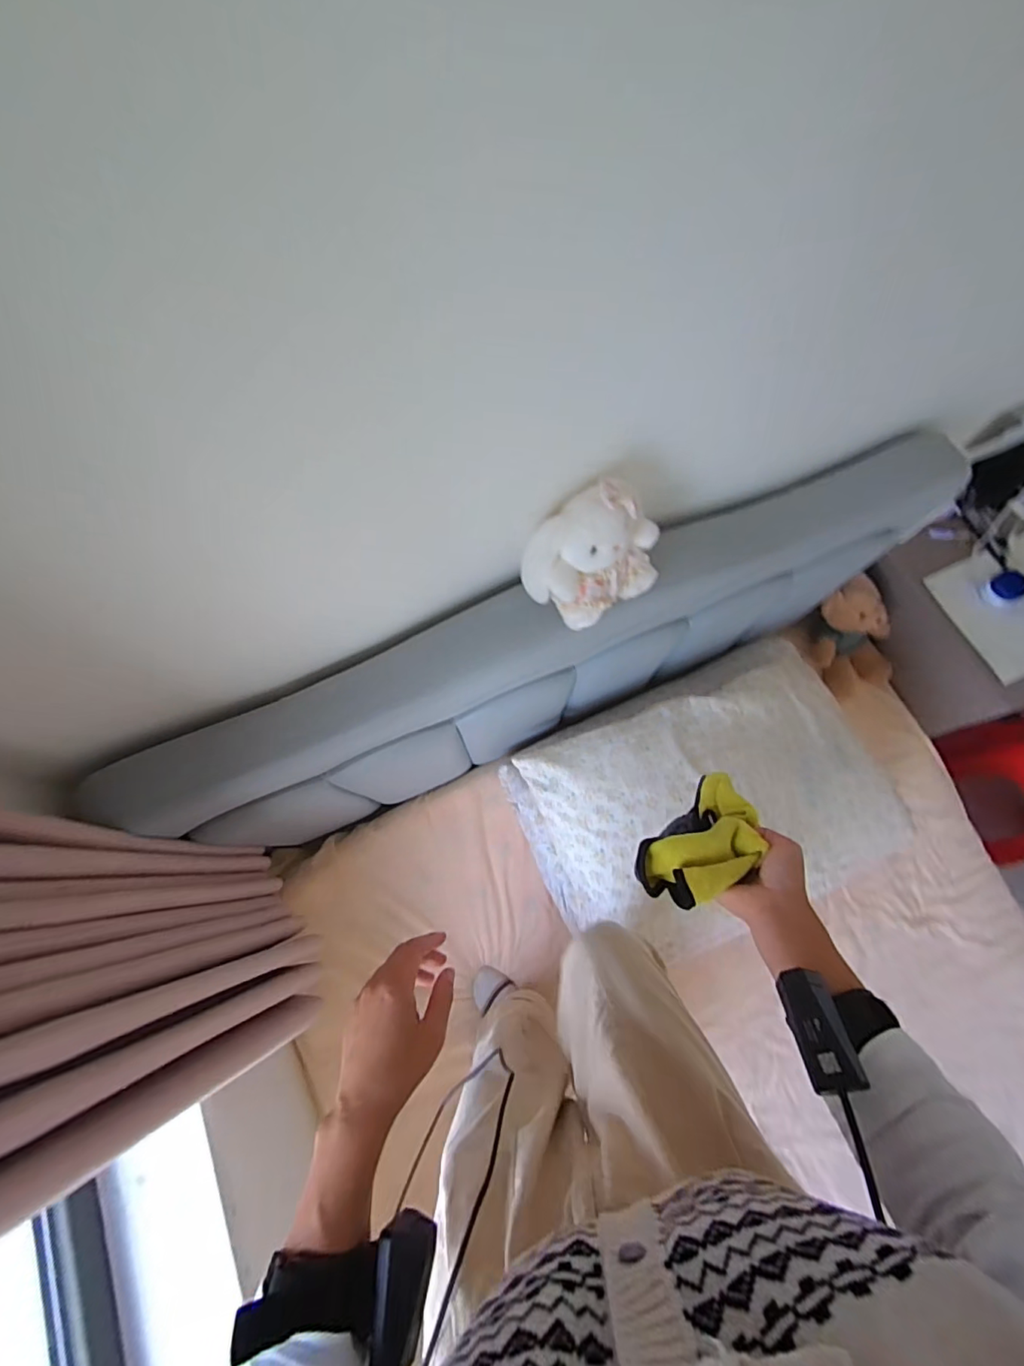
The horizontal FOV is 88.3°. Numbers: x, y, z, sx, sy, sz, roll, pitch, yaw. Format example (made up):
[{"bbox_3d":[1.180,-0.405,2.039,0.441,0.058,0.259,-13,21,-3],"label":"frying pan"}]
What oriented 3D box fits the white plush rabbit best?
[{"bbox_3d":[0.104,-0.155,0.629,0.166,0.143,0.105,-26,74,-9],"label":"white plush rabbit"}]

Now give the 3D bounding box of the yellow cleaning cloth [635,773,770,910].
[{"bbox_3d":[0.190,0.160,0.533,0.147,0.104,0.075,-36,76,-11],"label":"yellow cleaning cloth"}]

